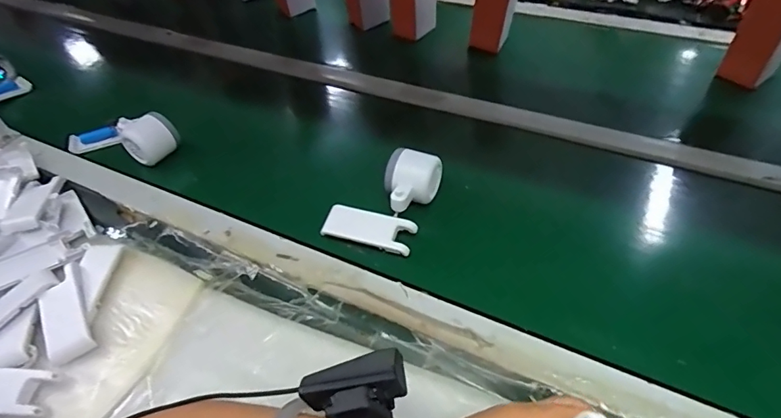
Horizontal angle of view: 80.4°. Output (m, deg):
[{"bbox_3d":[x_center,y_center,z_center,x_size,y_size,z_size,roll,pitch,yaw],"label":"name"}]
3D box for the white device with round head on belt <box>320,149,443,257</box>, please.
[{"bbox_3d":[-0.009,-0.012,0.535,0.100,0.061,0.115,15,49,19],"label":"white device with round head on belt"}]

